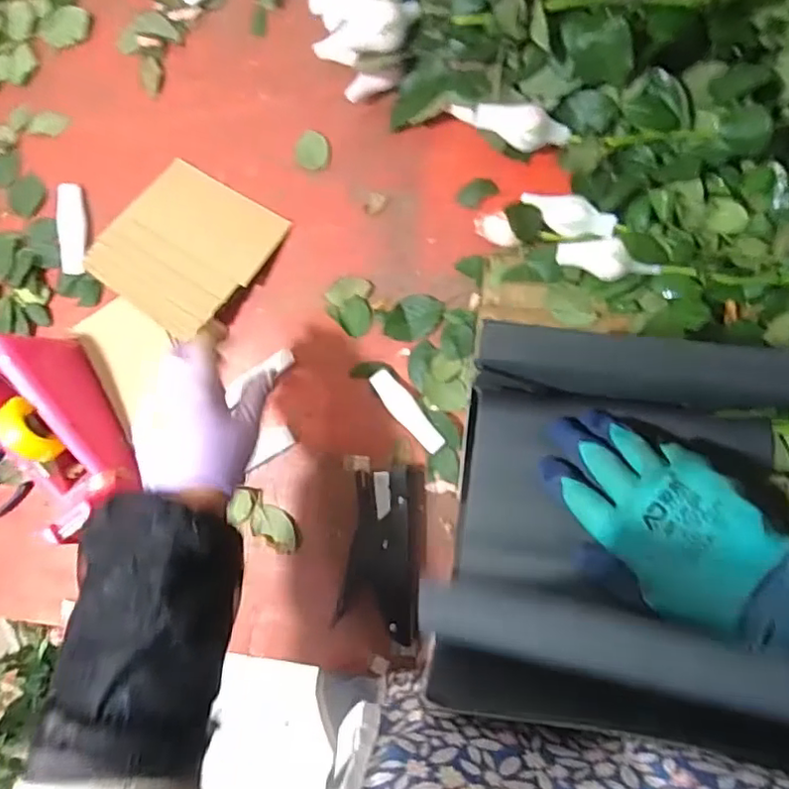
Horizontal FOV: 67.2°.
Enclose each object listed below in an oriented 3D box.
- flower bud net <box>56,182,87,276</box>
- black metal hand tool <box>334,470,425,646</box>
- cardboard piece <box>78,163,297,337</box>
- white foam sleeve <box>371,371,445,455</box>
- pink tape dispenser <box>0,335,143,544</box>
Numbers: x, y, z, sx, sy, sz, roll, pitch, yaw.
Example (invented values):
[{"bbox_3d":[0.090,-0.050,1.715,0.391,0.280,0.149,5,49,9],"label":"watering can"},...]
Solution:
[{"bbox_3d":[-0.319,-0.164,0.589,0.023,0.016,0.090,-6,86,7],"label":"flower bud net"},{"bbox_3d":[-0.010,0.140,0.527,0.069,0.022,0.142,4,88,8],"label":"black metal hand tool"},{"bbox_3d":[-0.198,-0.138,0.555,0.135,0.030,0.142,34,92,8],"label":"cardboard piece"},{"bbox_3d":[0.012,0.016,0.536,0.022,0.018,0.086,-38,83,4],"label":"white foam sleeve"},{"bbox_3d":[-0.300,0.026,0.527,0.083,0.099,0.154,-35,85,1],"label":"pink tape dispenser"}]

